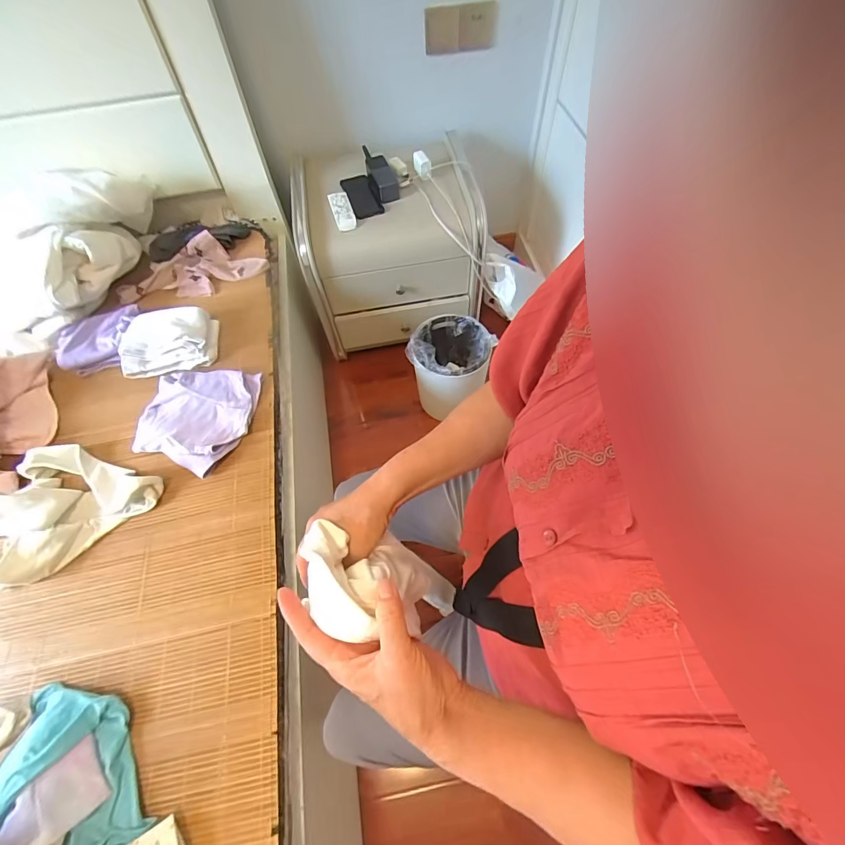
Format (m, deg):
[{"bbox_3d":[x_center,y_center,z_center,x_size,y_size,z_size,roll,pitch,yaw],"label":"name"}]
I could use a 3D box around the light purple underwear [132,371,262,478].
[{"bbox_3d":[-0.444,-0.010,0.786,0.204,0.040,0.221,-2,60,2],"label":"light purple underwear"}]

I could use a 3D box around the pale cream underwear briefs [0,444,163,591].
[{"bbox_3d":[-0.633,0.159,0.684,0.247,0.075,0.237,18,63,13],"label":"pale cream underwear briefs"}]

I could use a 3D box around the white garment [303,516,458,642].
[{"bbox_3d":[-0.037,0.151,0.388,0.127,0.127,0.097,-4,60,1],"label":"white garment"}]

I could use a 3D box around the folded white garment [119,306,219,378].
[{"bbox_3d":[-0.544,-0.181,0.867,0.176,0.055,0.131,-10,60,-3],"label":"folded white garment"}]

